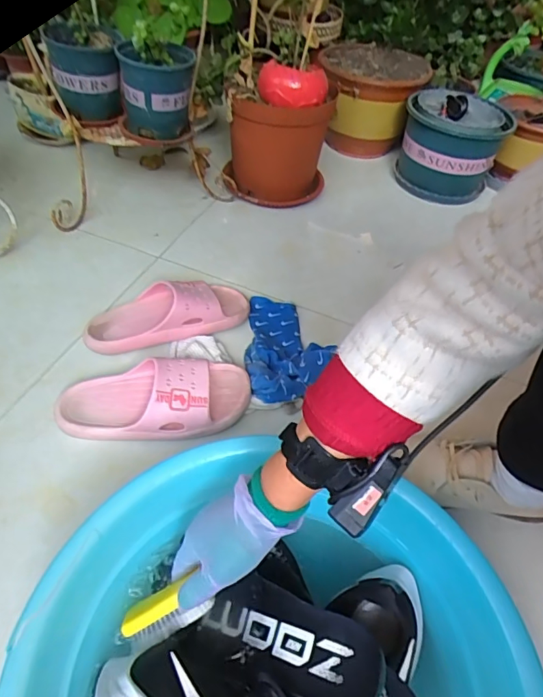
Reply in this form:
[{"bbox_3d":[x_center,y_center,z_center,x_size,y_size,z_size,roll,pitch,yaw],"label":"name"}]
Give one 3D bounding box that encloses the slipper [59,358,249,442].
[{"bbox_3d":[-0.154,0.066,0.631,0.253,0.069,0.101,-6,47,-12],"label":"slipper"}]

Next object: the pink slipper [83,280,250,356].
[{"bbox_3d":[-0.164,-0.060,0.750,0.258,0.066,0.095,-13,49,-18],"label":"pink slipper"}]

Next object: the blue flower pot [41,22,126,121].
[{"bbox_3d":[-0.320,-0.467,0.811,0.107,0.123,0.096,-15,52,-17],"label":"blue flower pot"}]

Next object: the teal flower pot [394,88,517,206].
[{"bbox_3d":[0.412,-0.467,1.094,0.212,0.200,0.224,3,49,-3],"label":"teal flower pot"}]

